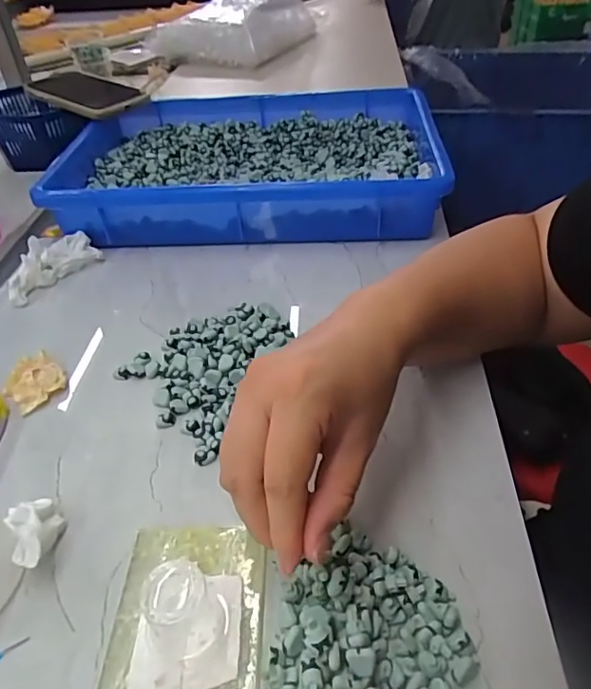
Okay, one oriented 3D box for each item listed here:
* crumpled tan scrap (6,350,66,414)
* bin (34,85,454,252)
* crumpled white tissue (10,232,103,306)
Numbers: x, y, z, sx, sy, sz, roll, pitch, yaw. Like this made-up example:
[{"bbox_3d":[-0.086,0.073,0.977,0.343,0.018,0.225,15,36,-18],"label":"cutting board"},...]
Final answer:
[{"bbox_3d":[-0.183,0.025,0.383,0.042,0.010,0.037,29,51,32],"label":"crumpled tan scrap"},{"bbox_3d":[-0.046,-0.187,0.576,0.360,0.070,0.245,0,41,4],"label":"bin"},{"bbox_3d":[-0.224,-0.073,0.489,0.048,0.026,0.087,29,51,31],"label":"crumpled white tissue"}]

